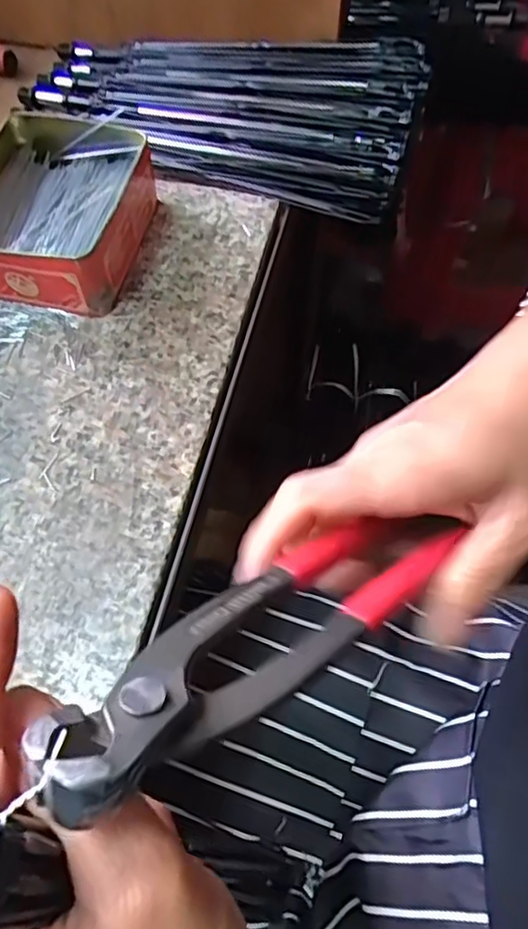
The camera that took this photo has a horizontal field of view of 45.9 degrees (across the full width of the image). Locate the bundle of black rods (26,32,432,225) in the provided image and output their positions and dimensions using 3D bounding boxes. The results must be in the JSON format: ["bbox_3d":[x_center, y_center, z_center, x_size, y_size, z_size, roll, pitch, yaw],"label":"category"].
[{"bbox_3d":[-0.045,-0.274,0.467,0.315,0.044,0.147,18,63,9],"label":"bundle of black rods"}]

